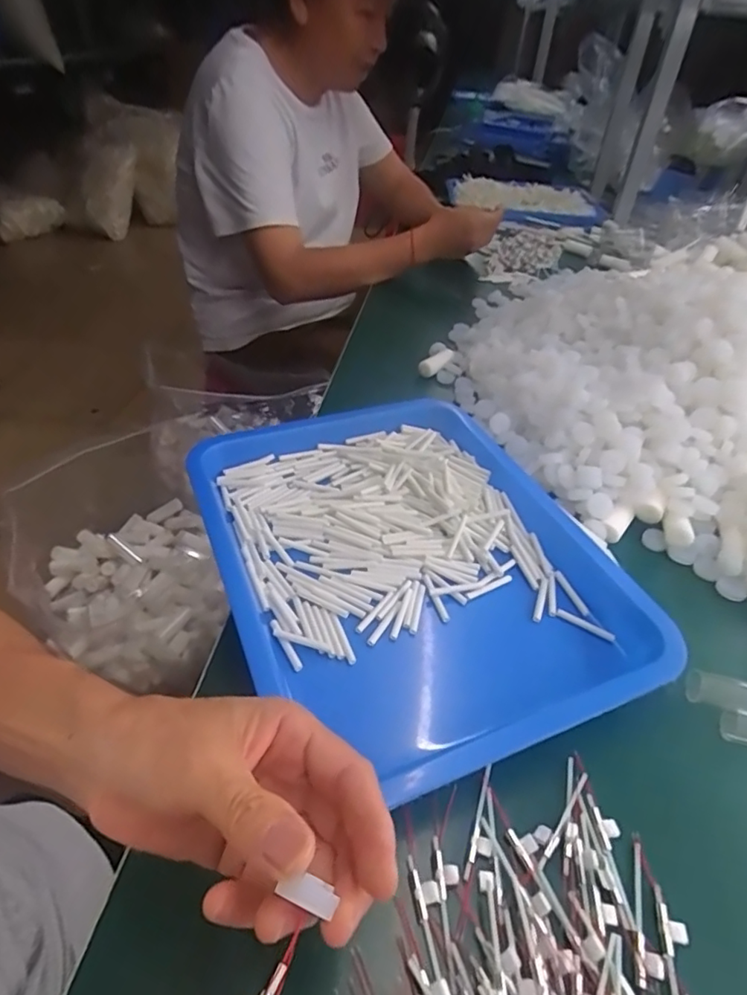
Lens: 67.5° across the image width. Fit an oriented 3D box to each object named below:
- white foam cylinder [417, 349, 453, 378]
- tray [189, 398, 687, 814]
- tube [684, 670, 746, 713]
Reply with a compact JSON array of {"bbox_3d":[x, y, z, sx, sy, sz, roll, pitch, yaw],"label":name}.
[{"bbox_3d":[0.075,-0.158,0.654,0.048,0.017,0.019,-38,53,-19],"label":"white foam cylinder"},{"bbox_3d":[0.021,0.036,0.419,0.262,0.038,0.333,-14,44,-19],"label":"tray"},{"bbox_3d":[0.224,0.124,0.339,0.059,0.014,0.018,14,42,11],"label":"tube"}]

